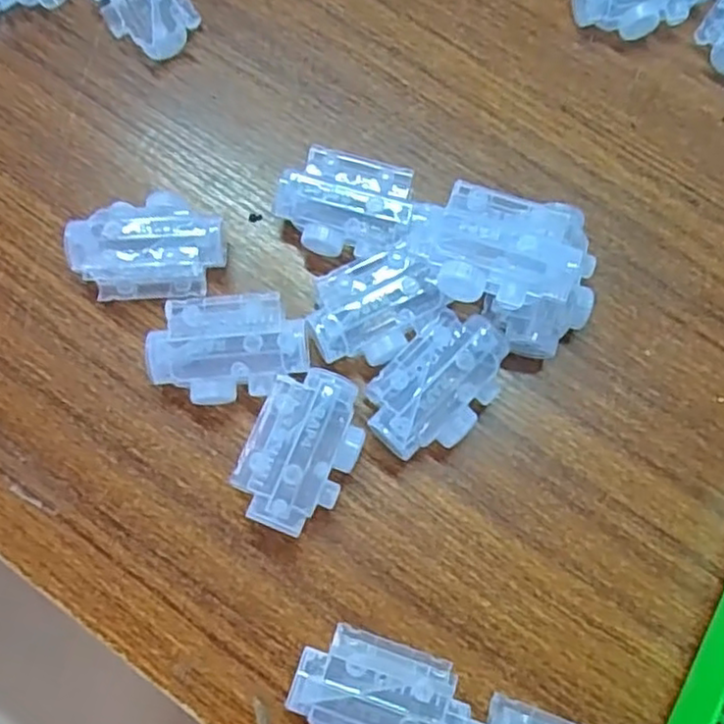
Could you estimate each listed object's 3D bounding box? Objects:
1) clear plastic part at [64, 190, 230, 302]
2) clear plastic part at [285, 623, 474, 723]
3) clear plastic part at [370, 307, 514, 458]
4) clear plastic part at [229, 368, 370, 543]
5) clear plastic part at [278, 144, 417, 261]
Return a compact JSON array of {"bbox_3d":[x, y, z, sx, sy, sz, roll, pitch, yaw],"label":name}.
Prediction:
[{"bbox_3d":[-0.099,-0.055,0.326,0.067,0.025,0.046,-4,75,-2],"label":"clear plastic part"},{"bbox_3d":[0.007,0.137,0.277,0.070,0.029,0.046,16,75,3],"label":"clear plastic part"},{"bbox_3d":[0.034,0.012,0.312,0.043,0.030,0.070,40,78,9],"label":"clear plastic part"},{"bbox_3d":[-0.025,0.038,0.302,0.044,0.030,0.070,20,76,4],"label":"clear plastic part"},{"bbox_3d":[-0.008,-0.072,0.331,0.062,0.029,0.043,18,75,4],"label":"clear plastic part"}]

